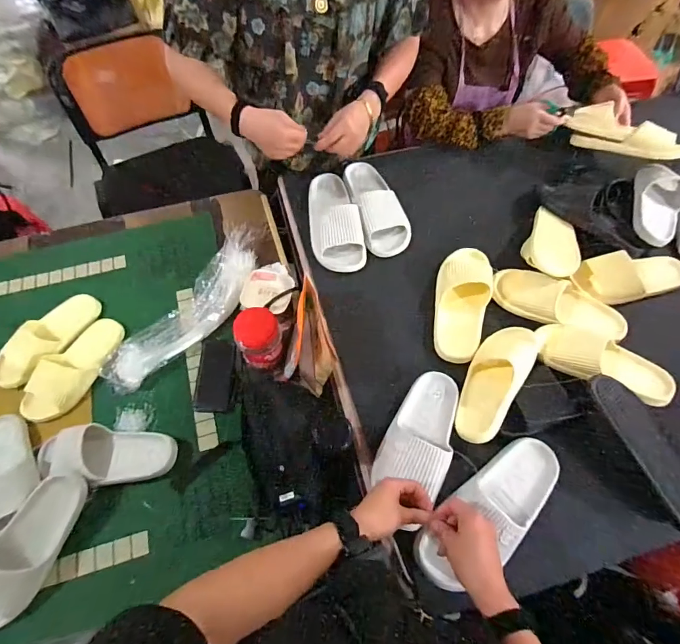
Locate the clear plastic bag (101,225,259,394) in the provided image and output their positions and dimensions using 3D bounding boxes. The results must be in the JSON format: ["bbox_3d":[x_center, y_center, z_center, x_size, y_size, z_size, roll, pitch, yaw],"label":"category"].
[{"bbox_3d":[-0.336,-0.046,0.960,0.157,0.040,0.493,26,65,13],"label":"clear plastic bag"}]

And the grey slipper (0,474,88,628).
[{"bbox_3d":[-0.542,0.391,0.709,0.107,0.063,0.252,40,64,-17],"label":"grey slipper"}]

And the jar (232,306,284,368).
[{"bbox_3d":[-0.168,0.034,0.852,0.088,0.097,0.094,0,62,0],"label":"jar"}]

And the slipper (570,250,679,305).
[{"bbox_3d":[0.633,-0.103,0.891,0.251,0.076,0.107,-4,62,-2],"label":"slipper"}]

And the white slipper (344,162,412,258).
[{"bbox_3d":[0.079,-0.297,0.969,0.108,0.078,0.293,-15,63,-8],"label":"white slipper"}]

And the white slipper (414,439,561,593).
[{"bbox_3d":[0.240,0.290,0.635,0.285,0.062,0.107,-31,66,-23],"label":"white slipper"}]

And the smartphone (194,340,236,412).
[{"bbox_3d":[-0.268,0.115,0.881,0.083,0.009,0.152,-1,73,8],"label":"smartphone"}]

